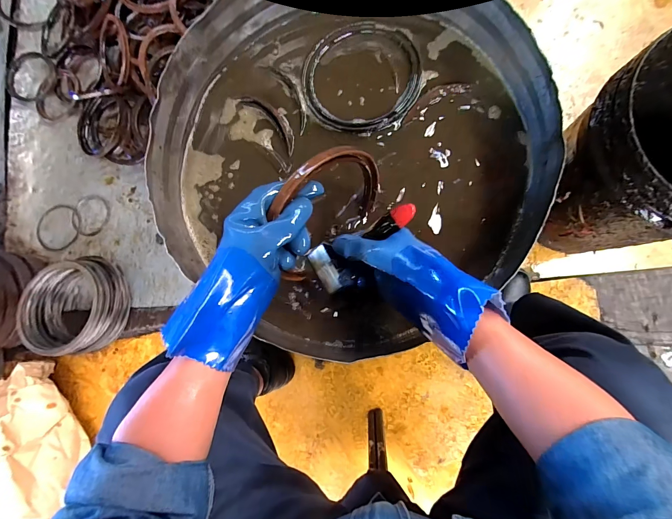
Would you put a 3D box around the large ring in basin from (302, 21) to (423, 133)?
[{"bbox_3d":[0.043,-0.307,0.521,0.195,0.015,0.198,-1,84,7],"label":"large ring in basin"}]

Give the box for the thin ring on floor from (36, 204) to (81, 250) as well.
[{"bbox_3d":[-0.790,-0.090,0.882,0.142,0.006,0.137,-1,84,7],"label":"thin ring on floor"}]

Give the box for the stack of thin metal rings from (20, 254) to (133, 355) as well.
[{"bbox_3d":[-0.636,0.113,0.772,0.220,0.118,0.238,20,87,9],"label":"stack of thin metal rings"}]

